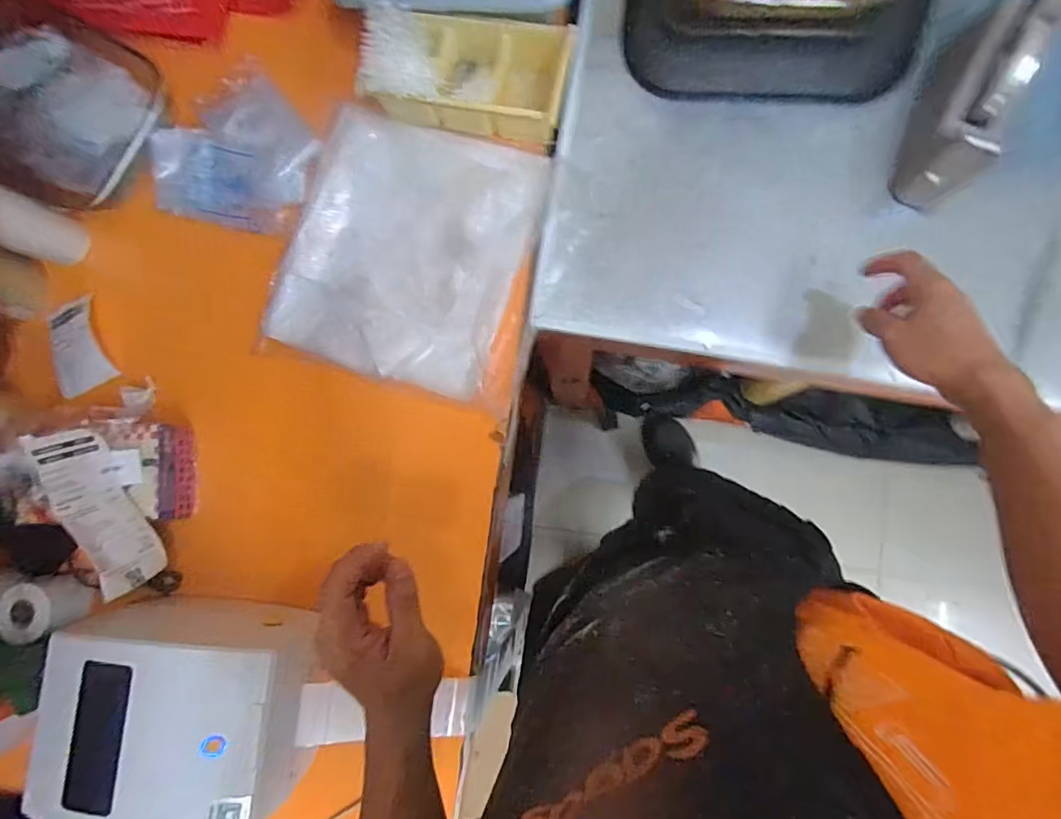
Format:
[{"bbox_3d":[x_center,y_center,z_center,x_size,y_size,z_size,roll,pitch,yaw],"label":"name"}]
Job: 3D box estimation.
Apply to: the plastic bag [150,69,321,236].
[{"bbox_3d":[-0.358,-0.320,0.664,0.182,0.026,0.188,17,87,6],"label":"plastic bag"}]

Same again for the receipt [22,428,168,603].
[{"bbox_3d":[-0.468,0.110,0.589,0.033,0.079,0.184,-22,102,3],"label":"receipt"}]

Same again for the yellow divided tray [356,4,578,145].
[{"bbox_3d":[-0.073,-0.393,0.624,0.230,0.054,0.113,10,86,5],"label":"yellow divided tray"}]

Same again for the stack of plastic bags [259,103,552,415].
[{"bbox_3d":[-0.142,-0.187,0.647,0.302,0.023,0.301,14,87,6],"label":"stack of plastic bags"}]

